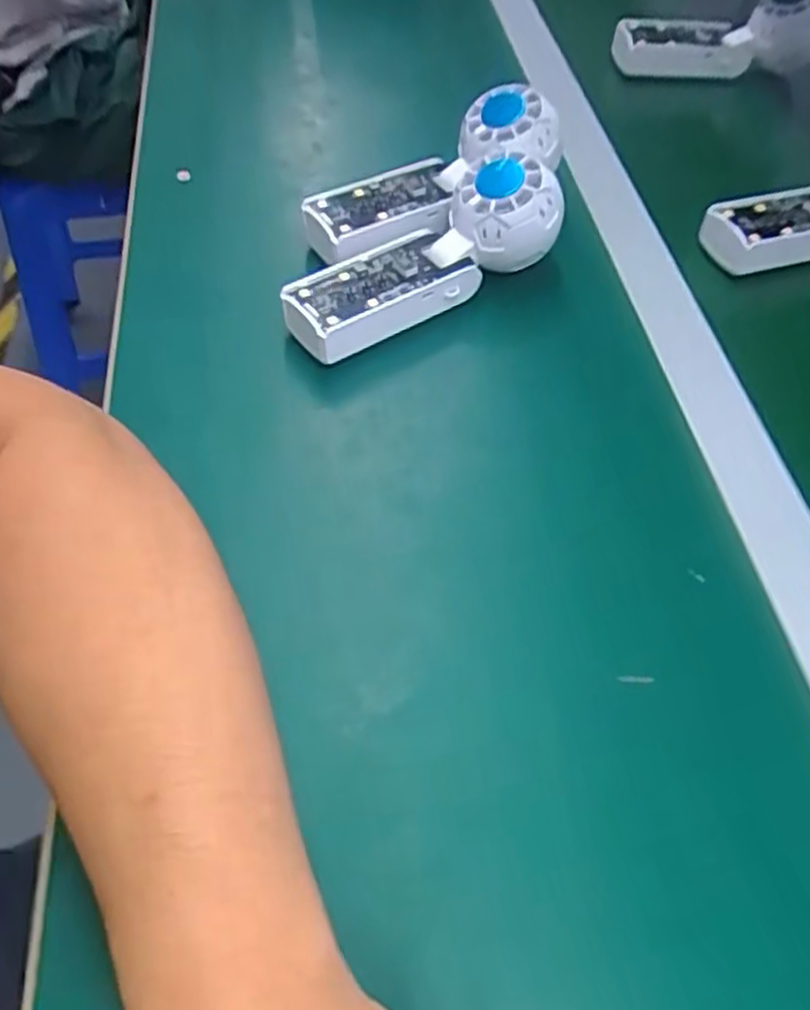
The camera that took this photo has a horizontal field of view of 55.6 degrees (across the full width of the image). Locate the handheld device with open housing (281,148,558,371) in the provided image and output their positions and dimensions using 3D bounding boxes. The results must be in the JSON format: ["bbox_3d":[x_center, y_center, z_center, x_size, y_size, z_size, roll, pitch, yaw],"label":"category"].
[{"bbox_3d":[0.010,-0.141,0.426,0.167,0.052,0.055,-27,61,-19],"label":"handheld device with open housing"}]

